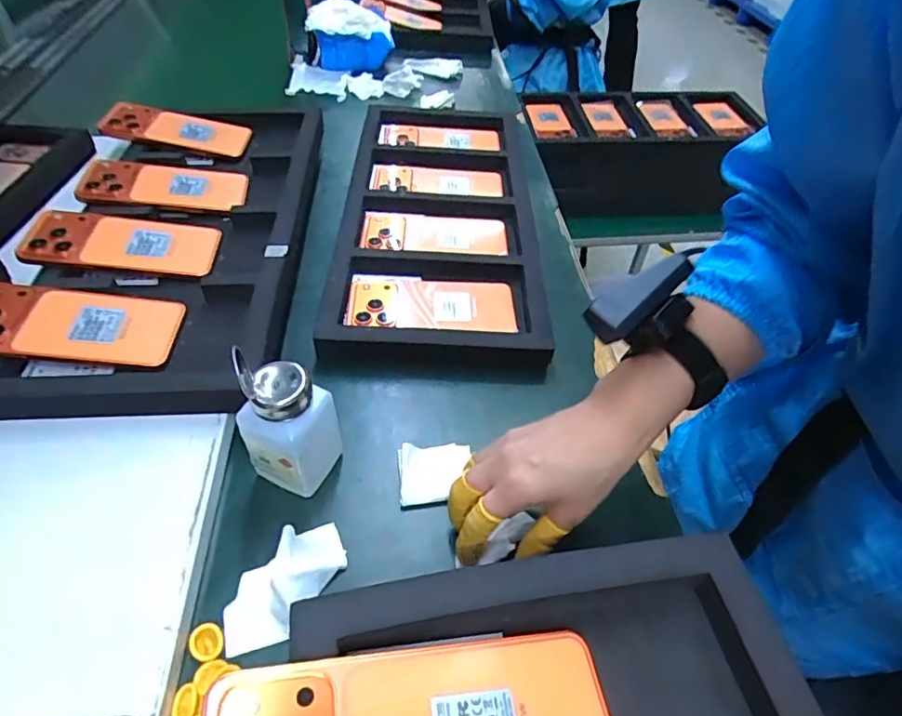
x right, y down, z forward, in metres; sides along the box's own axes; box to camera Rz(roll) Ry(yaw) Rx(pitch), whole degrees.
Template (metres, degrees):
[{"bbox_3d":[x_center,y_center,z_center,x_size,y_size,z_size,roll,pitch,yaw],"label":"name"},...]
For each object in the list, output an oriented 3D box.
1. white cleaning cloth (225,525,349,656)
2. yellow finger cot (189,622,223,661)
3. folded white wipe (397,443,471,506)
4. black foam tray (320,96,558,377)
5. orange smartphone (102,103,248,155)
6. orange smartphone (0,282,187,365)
[{"bbox_3d":[-0.113,0.149,0.361,0.046,0.021,0.096,28,53,21],"label":"white cleaning cloth"},{"bbox_3d":[-0.155,0.179,0.340,0.020,0.004,0.021,1,48,-1],"label":"yellow finger cot"},{"bbox_3d":[-0.012,0.091,0.430,0.060,0.012,0.049,-7,49,-8],"label":"folded white wipe"},{"bbox_3d":[-0.017,-0.185,0.657,0.226,0.038,0.500,-1,48,-2],"label":"black foam tray"},{"bbox_3d":[-0.344,-0.288,0.676,0.164,0.016,0.070,7,59,-16],"label":"orange smartphone"},{"bbox_3d":[-0.320,-0.028,0.453,0.161,0.011,0.073,4,48,-19],"label":"orange smartphone"}]

